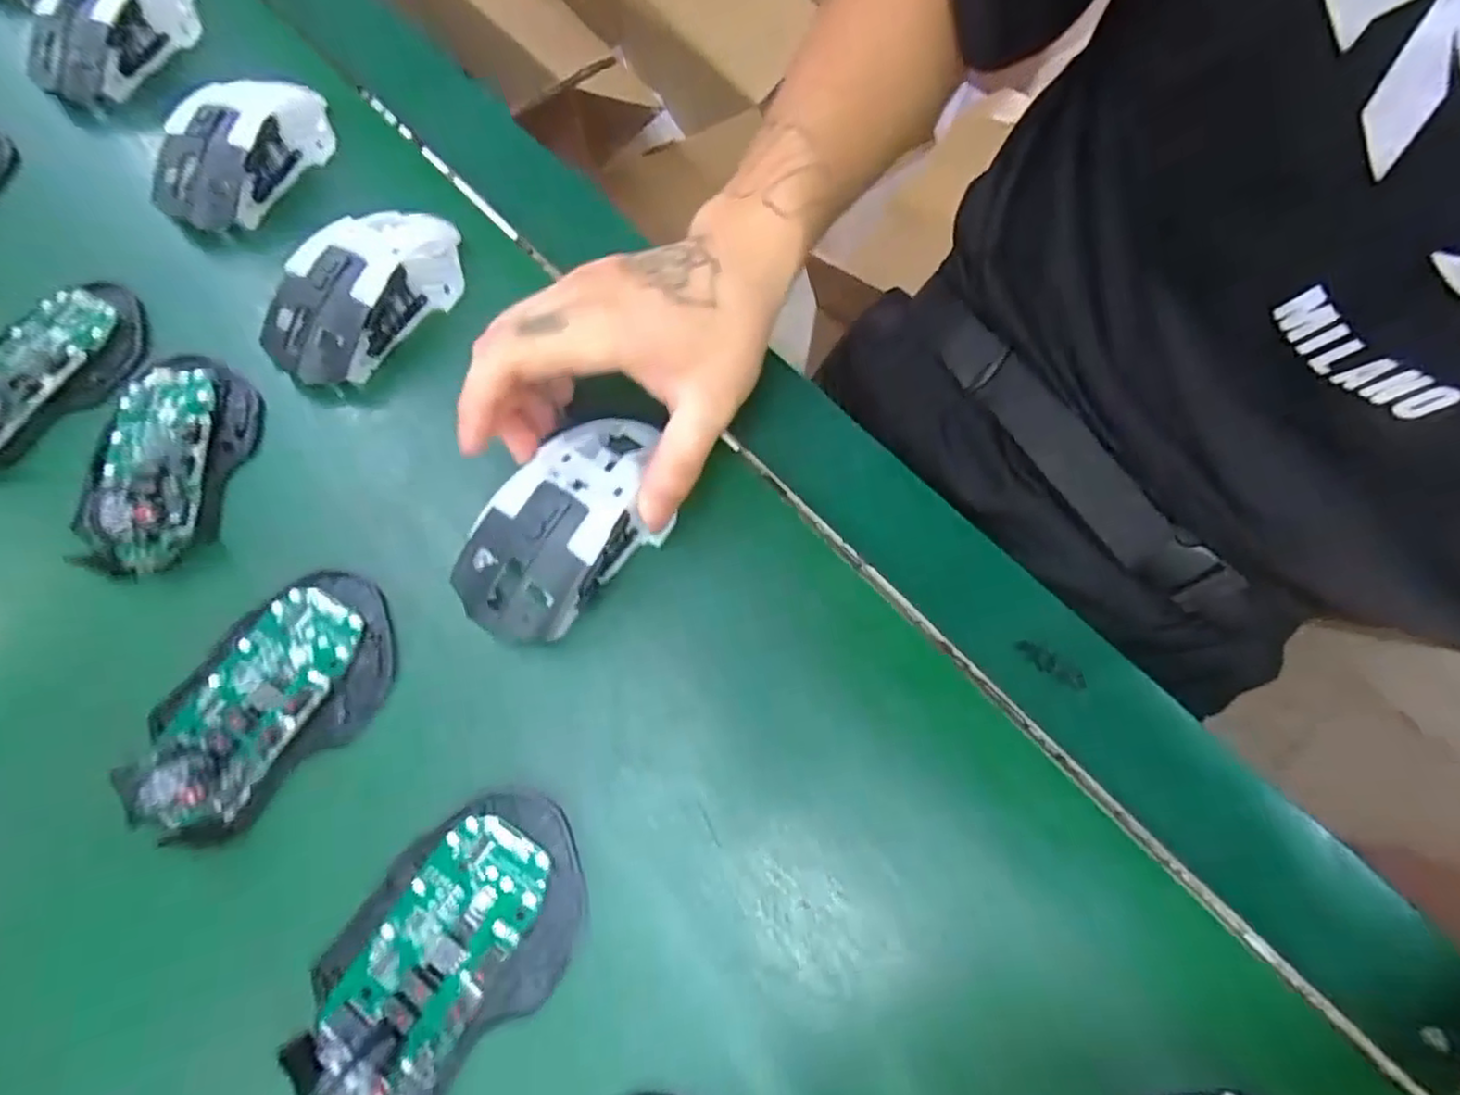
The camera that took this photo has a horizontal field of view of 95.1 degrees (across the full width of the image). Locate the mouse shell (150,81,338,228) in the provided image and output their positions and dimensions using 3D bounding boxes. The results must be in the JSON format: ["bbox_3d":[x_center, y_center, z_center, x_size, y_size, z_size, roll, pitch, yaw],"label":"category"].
[{"bbox_3d":[-0.271,-0.225,0.373,0.055,0.039,0.112,26,70,9],"label":"mouse shell"}]

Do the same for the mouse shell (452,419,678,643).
[{"bbox_3d":[-0.067,-0.013,0.289,0.058,0.033,0.111,34,72,12],"label":"mouse shell"}]

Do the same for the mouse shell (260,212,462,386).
[{"bbox_3d":[-0.181,-0.131,0.334,0.055,0.036,0.110,33,72,12],"label":"mouse shell"}]

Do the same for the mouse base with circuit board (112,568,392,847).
[{"bbox_3d":[-0.191,0.061,0.274,0.074,0.036,0.113,39,73,13],"label":"mouse base with circuit board"}]

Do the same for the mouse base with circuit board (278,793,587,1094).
[{"bbox_3d":[-0.101,0.141,0.233,0.069,0.023,0.106,42,74,14],"label":"mouse base with circuit board"}]

